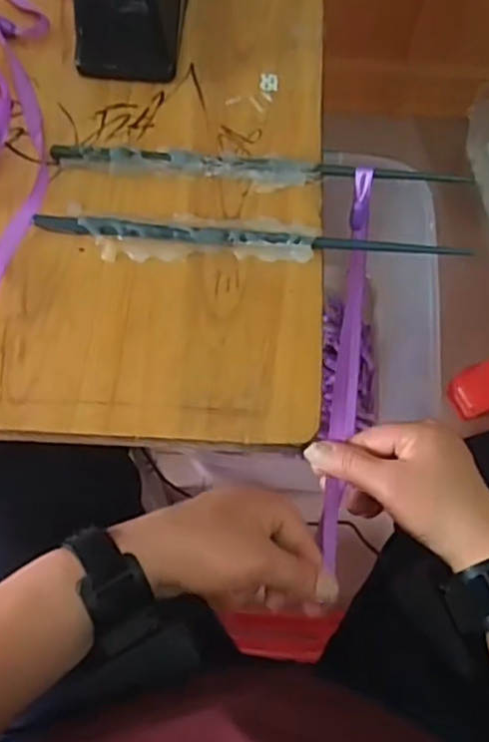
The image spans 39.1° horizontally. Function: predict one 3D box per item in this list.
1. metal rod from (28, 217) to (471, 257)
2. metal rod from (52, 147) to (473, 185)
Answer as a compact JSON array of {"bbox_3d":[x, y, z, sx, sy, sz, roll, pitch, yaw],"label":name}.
[{"bbox_3d":[0.003,-0.073,0.377,0.231,0.007,0.010,4,69,0],"label":"metal rod"},{"bbox_3d":[0.009,-0.118,0.392,0.233,0.007,0.010,3,69,-1],"label":"metal rod"}]

